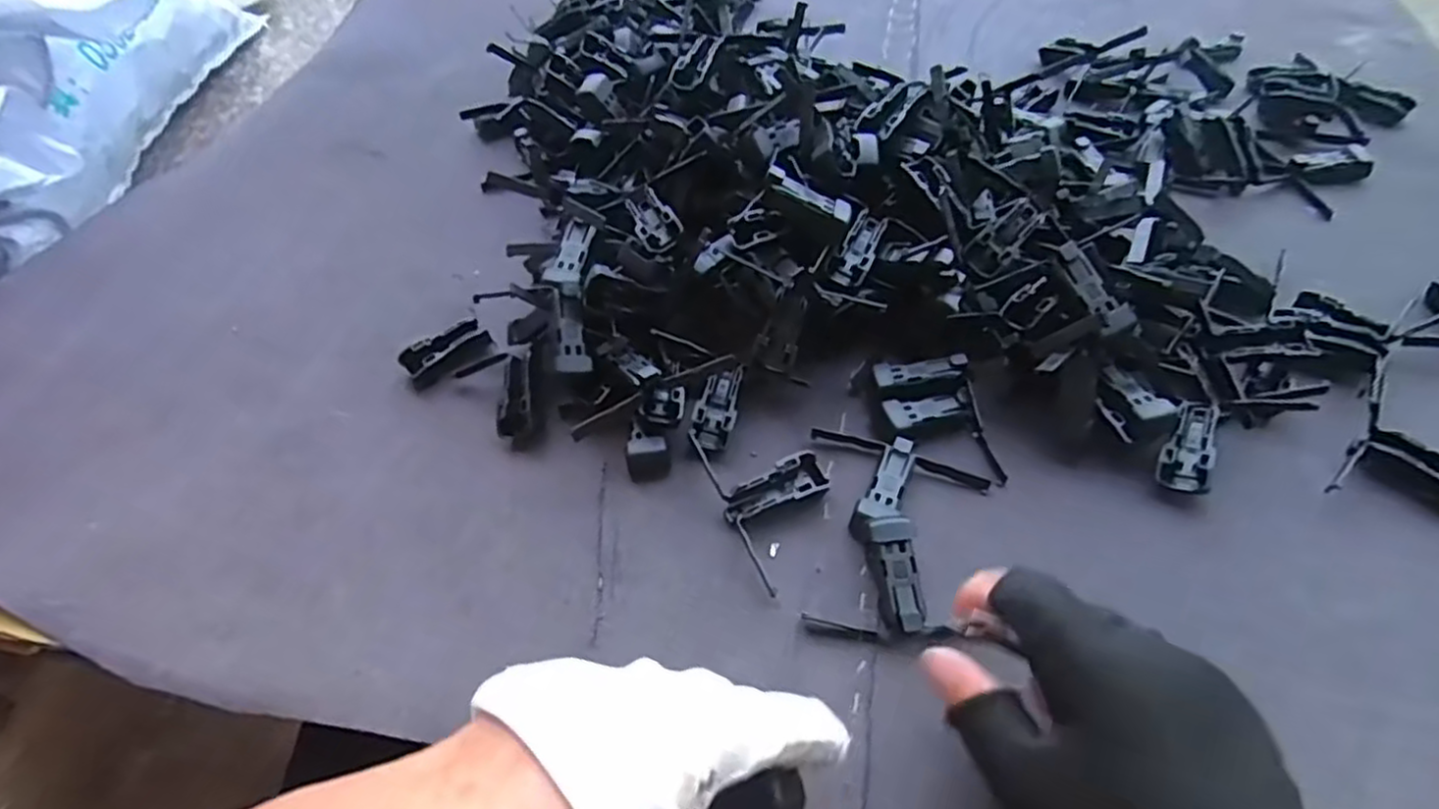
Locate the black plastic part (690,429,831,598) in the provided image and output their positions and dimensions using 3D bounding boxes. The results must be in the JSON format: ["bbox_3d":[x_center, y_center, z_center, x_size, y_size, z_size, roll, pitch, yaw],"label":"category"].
[{"bbox_3d":[0.027,0.039,0.337,0.052,0.016,0.082,-21,54,-12],"label":"black plastic part"}]

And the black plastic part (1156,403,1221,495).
[{"bbox_3d":[0.219,0.017,0.336,0.023,0.015,0.047,21,69,18],"label":"black plastic part"}]

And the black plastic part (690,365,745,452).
[{"bbox_3d":[0.000,0.001,0.361,0.019,0.021,0.043,15,72,14],"label":"black plastic part"}]

